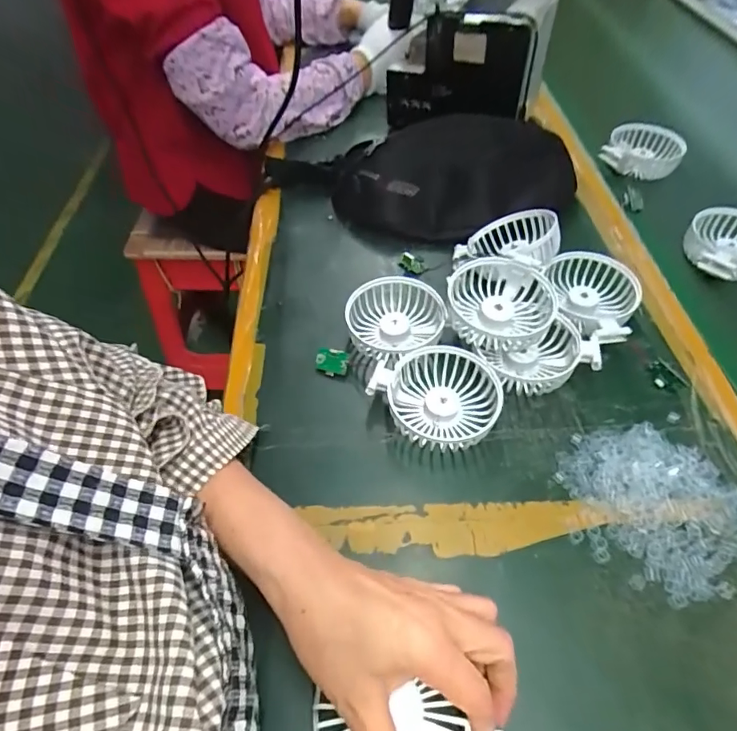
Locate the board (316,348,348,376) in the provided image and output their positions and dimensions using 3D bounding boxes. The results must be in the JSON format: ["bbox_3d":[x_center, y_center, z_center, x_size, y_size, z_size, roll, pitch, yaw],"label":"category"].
[{"bbox_3d":[-0.034,-0.003,0.429,0.031,0.005,0.023,8,94,22],"label":"board"}]

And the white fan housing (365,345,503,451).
[{"bbox_3d":[0.060,0.024,0.390,0.091,0.036,0.090,-1,52,2],"label":"white fan housing"}]

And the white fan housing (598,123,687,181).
[{"bbox_3d":[0.356,-0.275,0.607,0.094,0.044,0.083,27,58,21],"label":"white fan housing"}]

